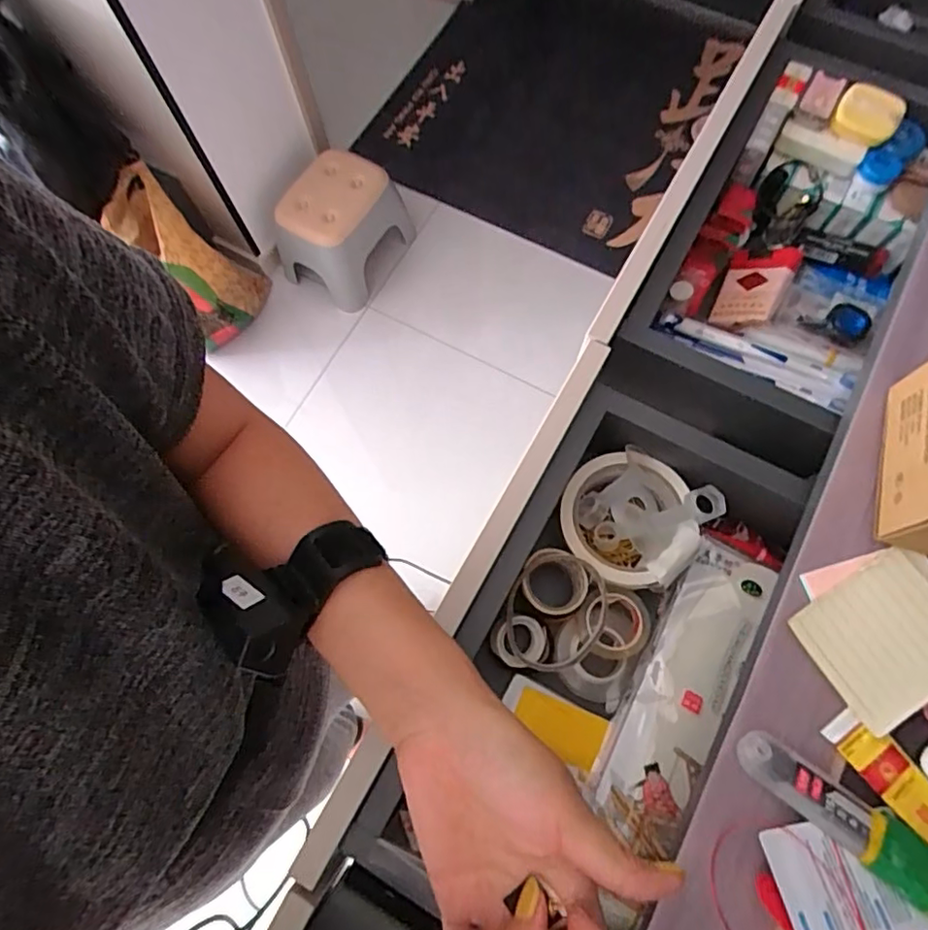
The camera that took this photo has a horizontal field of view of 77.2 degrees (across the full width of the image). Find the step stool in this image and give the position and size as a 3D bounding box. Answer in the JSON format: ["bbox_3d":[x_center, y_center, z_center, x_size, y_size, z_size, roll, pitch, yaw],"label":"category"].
[{"bbox_3d":[-0.311,-0.626,1.528,0.247,0.275,0.310,28,75,10],"label":"step stool"}]

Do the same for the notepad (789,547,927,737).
[{"bbox_3d":[0.254,0.099,0.344,0.096,0.011,0.074,-30,74,-8],"label":"notepad"}]

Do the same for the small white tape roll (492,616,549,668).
[{"bbox_3d":[0.043,0.136,0.450,0.044,0.016,0.037,-5,84,-22],"label":"small white tape roll"}]

